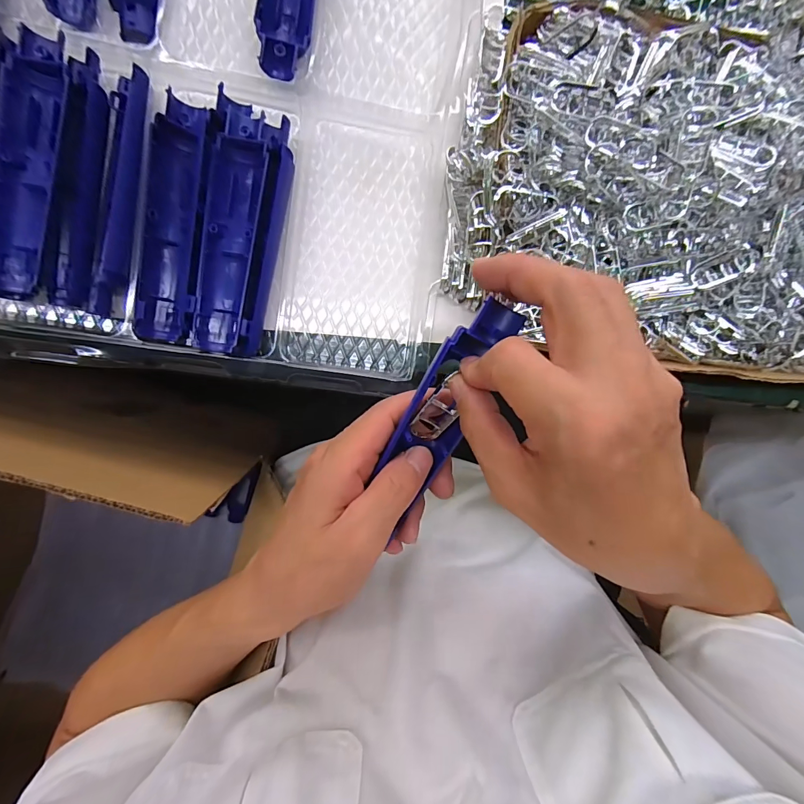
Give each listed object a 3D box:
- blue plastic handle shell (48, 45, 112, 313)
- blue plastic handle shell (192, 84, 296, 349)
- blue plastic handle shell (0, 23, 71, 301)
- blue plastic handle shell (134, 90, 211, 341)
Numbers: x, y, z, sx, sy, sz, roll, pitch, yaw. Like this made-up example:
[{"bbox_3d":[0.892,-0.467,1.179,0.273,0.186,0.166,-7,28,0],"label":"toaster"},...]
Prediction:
[{"bbox_3d":[-0.221,-0.148,0.273,0.022,0.021,0.163,9,93,-8],"label":"blue plastic handle shell"},{"bbox_3d":[-0.114,-0.123,0.293,0.053,0.028,0.174,8,93,-8],"label":"blue plastic handle shell"},{"bbox_3d":[-0.244,-0.151,0.260,0.036,0.017,0.163,8,93,-8],"label":"blue plastic handle shell"},{"bbox_3d":[-0.162,-0.127,0.284,0.040,0.026,0.167,6,93,-8],"label":"blue plastic handle shell"}]

